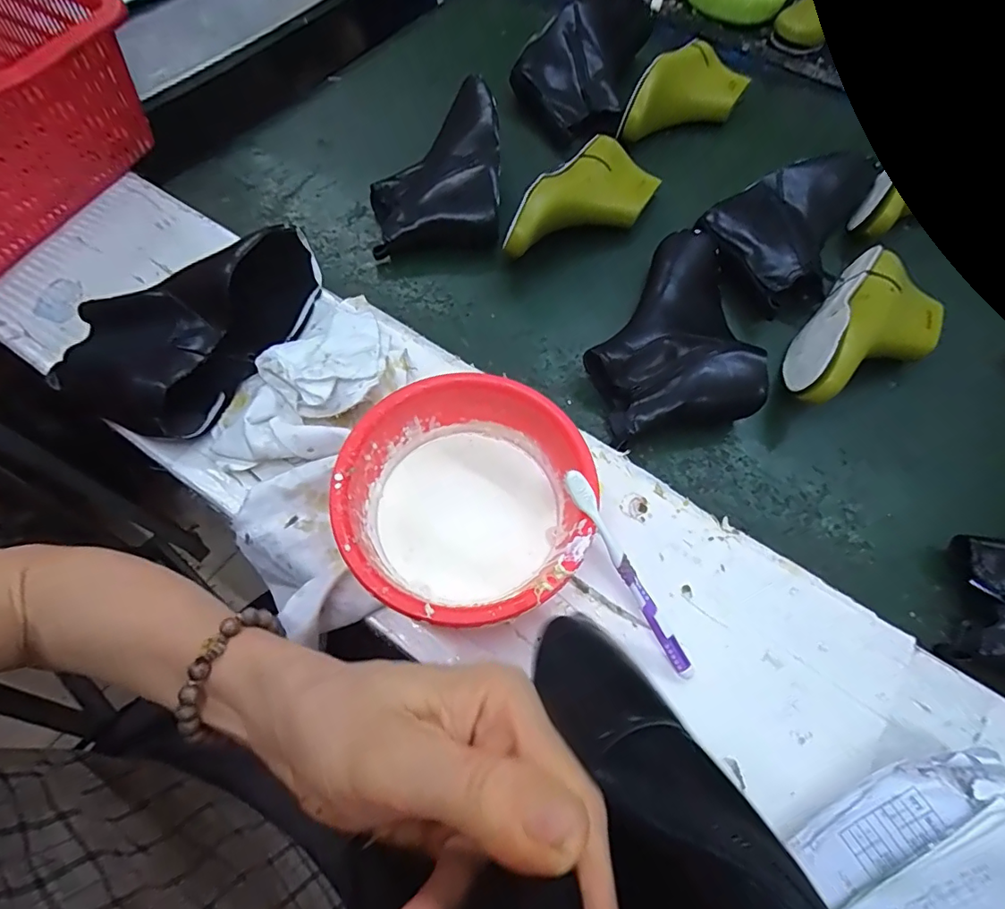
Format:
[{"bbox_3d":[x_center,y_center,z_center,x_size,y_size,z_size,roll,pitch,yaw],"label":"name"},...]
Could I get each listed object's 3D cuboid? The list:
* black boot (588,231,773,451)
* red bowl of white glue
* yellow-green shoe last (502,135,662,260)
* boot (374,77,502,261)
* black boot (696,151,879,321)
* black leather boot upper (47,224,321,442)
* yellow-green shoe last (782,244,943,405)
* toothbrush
[{"bbox_3d":[0.169,-0.133,0.539,0.169,0.059,0.244,-5,66,-3],"label":"black boot"},{"bbox_3d":[-0.025,0.039,0.410,0.185,0.075,0.187,0,66,-1],"label":"red bowl of white glue"},{"bbox_3d":[0.093,-0.288,0.598,0.112,0.071,0.222,30,68,12],"label":"yellow-green shoe last"},{"bbox_3d":[-0.083,-0.356,0.633,0.154,0.064,0.251,-1,65,-2],"label":"boot"},{"bbox_3d":[0.366,-0.269,0.607,0.256,0.050,0.151,-30,69,-14],"label":"black boot"},{"bbox_3d":[-0.292,-0.133,0.472,0.165,0.083,0.225,20,66,8],"label":"black leather boot upper"},{"bbox_3d":[0.377,-0.119,0.525,0.109,0.084,0.225,38,71,14],"label":"yellow-green shoe last"},{"bbox_3d":[0.094,0.092,0.376,0.014,0.009,0.184,-34,100,-14],"label":"toothbrush"}]

